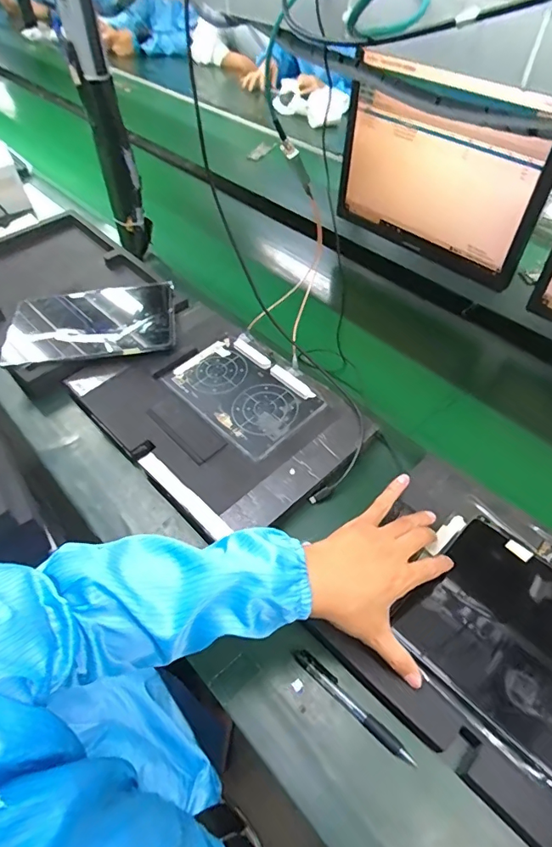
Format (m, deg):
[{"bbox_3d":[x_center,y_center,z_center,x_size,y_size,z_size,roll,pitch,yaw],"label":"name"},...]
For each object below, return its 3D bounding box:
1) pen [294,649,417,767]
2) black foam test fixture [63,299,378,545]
[{"bbox_3d":[0.072,0.269,0.457,0.133,0.011,0.015,36,59,27],"label":"pen"},{"bbox_3d":[-0.080,-0.023,0.654,0.263,0.032,0.351,-36,58,-26],"label":"black foam test fixture"}]

